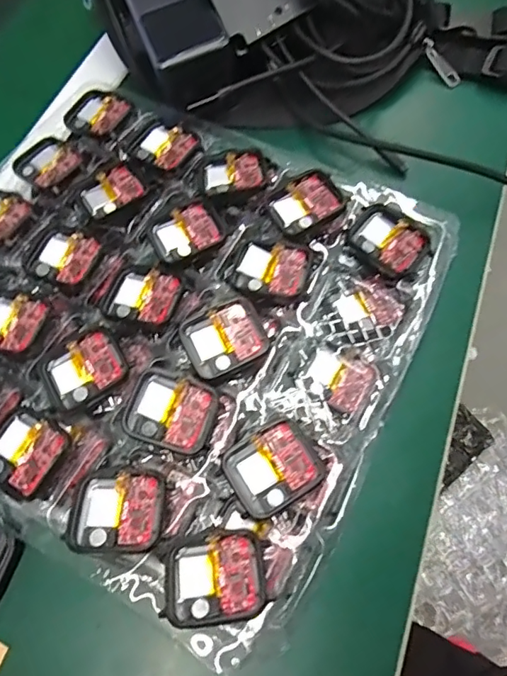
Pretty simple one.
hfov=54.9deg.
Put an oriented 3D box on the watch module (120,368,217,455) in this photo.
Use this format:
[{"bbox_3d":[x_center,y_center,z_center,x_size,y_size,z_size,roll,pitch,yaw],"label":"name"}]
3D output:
[{"bbox_3d":[-0.042,0.036,0.245,0.041,0.010,0.036,17,67,10],"label":"watch module"}]

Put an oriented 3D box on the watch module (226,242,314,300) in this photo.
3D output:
[{"bbox_3d":[0.010,-0.040,0.276,0.042,0.005,0.036,14,67,9],"label":"watch module"}]

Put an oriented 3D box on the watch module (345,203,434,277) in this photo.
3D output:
[{"bbox_3d":[0.078,-0.058,0.283,0.044,0.009,0.038,36,72,17],"label":"watch module"}]

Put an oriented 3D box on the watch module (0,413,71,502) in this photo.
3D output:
[{"bbox_3d":[-0.113,0.056,0.239,0.039,0.008,0.036,28,70,15],"label":"watch module"}]

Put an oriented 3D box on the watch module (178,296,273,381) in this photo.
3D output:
[{"bbox_3d":[-0.016,0.000,0.262,0.042,0.007,0.034,-27,67,-9],"label":"watch module"}]

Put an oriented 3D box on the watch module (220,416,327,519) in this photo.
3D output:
[{"bbox_3d":[0.010,0.062,0.234,0.042,0.005,0.037,-30,67,-10],"label":"watch module"}]

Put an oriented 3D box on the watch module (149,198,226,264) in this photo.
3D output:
[{"bbox_3d":[-0.040,-0.064,0.290,0.042,0.005,0.032,-32,68,-12],"label":"watch module"}]

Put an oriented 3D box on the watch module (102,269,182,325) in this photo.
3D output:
[{"bbox_3d":[-0.062,-0.024,0.275,0.038,0.008,0.034,14,67,9],"label":"watch module"}]

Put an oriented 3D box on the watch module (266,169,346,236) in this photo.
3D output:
[{"bbox_3d":[0.031,-0.081,0.292,0.043,0.006,0.035,-28,67,-10],"label":"watch module"}]

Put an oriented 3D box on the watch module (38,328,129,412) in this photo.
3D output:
[{"bbox_3d":[-0.090,0.016,0.257,0.042,0.004,0.034,-33,68,-12],"label":"watch module"}]

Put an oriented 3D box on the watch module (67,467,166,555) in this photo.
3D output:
[{"bbox_3d":[-0.063,0.079,0.224,0.042,0.009,0.036,-4,65,1],"label":"watch module"}]

